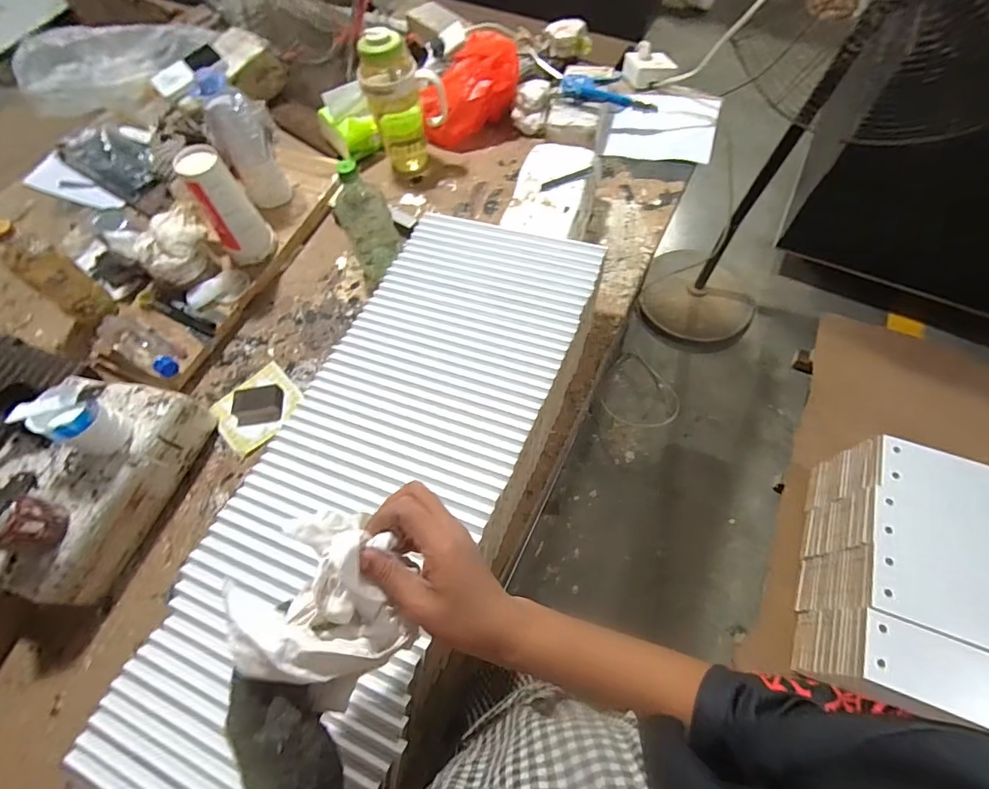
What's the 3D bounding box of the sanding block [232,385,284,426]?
[{"bbox_3d":[-0.341,0.016,0.691,0.066,0.016,0.053,-4,64,0],"label":"sanding block"}]

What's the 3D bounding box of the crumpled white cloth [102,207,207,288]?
[{"bbox_3d":[-0.490,-0.223,0.731,0.061,0.107,0.109,17,66,10],"label":"crumpled white cloth"}]

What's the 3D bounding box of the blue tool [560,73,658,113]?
[{"bbox_3d":[0.206,-0.542,0.871,0.176,0.031,0.045,18,66,10],"label":"blue tool"}]

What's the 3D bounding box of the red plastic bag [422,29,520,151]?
[{"bbox_3d":[-0.047,-0.558,0.883,0.180,0.129,0.085,-26,66,-11],"label":"red plastic bag"}]

